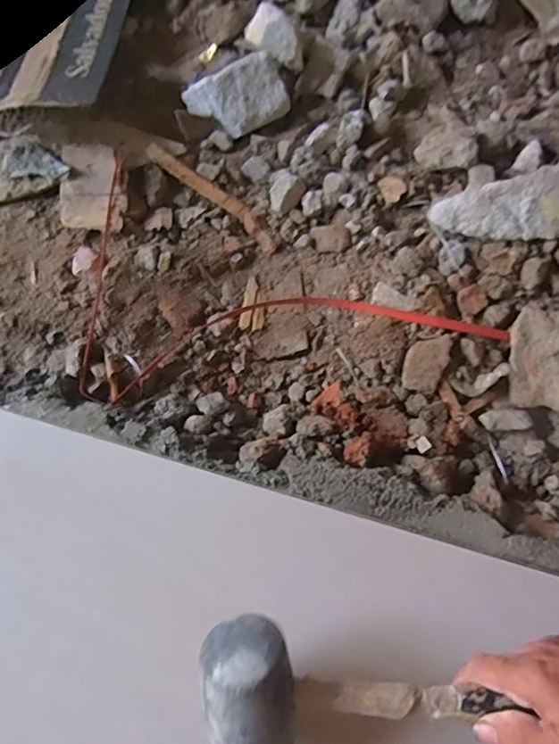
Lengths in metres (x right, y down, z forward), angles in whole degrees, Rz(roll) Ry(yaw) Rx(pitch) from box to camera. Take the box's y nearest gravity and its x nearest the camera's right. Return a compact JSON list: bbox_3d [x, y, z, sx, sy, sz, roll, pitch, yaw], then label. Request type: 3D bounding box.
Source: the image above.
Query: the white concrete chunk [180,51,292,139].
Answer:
[{"bbox_3d":[-0.051,-0.334,0.612,0.116,0.027,0.077,-23,104,3],"label":"white concrete chunk"}]

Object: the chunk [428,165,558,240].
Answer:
[{"bbox_3d":[0.265,-0.177,0.518,0.201,0.038,0.068,-5,67,13],"label":"chunk"}]

